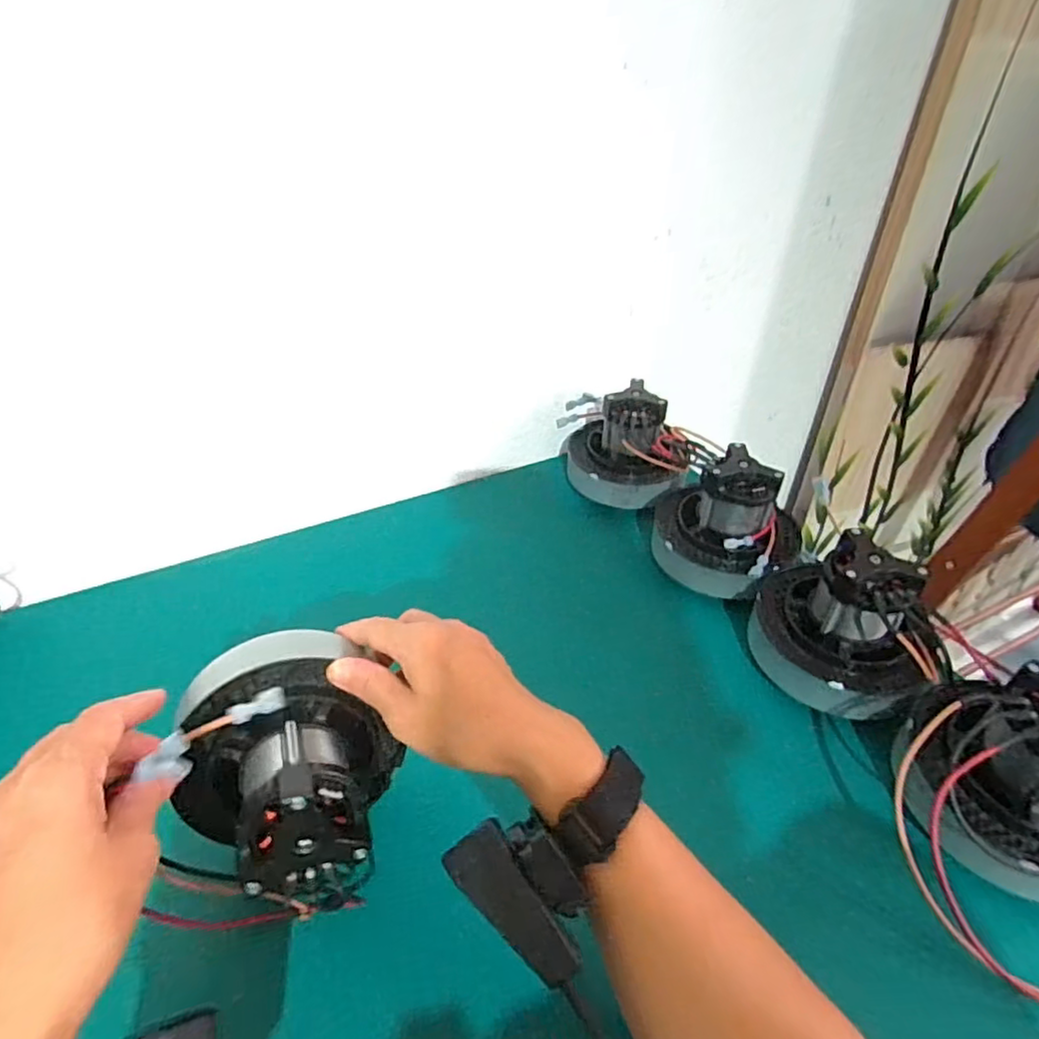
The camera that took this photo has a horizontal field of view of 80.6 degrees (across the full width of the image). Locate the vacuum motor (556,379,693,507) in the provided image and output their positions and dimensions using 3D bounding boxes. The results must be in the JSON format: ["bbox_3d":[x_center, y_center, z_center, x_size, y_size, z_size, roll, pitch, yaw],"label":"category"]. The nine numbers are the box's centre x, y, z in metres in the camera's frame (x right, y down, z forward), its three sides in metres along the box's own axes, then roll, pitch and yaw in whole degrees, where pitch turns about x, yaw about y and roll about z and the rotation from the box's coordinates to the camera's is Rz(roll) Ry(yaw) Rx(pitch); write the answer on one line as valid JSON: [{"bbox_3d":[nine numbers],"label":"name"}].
[{"bbox_3d":[0.108,-0.086,0.647,0.131,0.096,0.117,7,38,9],"label":"vacuum motor"}]

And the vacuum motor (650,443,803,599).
[{"bbox_3d":[0.187,-0.006,0.546,0.111,0.099,0.116,0,38,0],"label":"vacuum motor"}]

